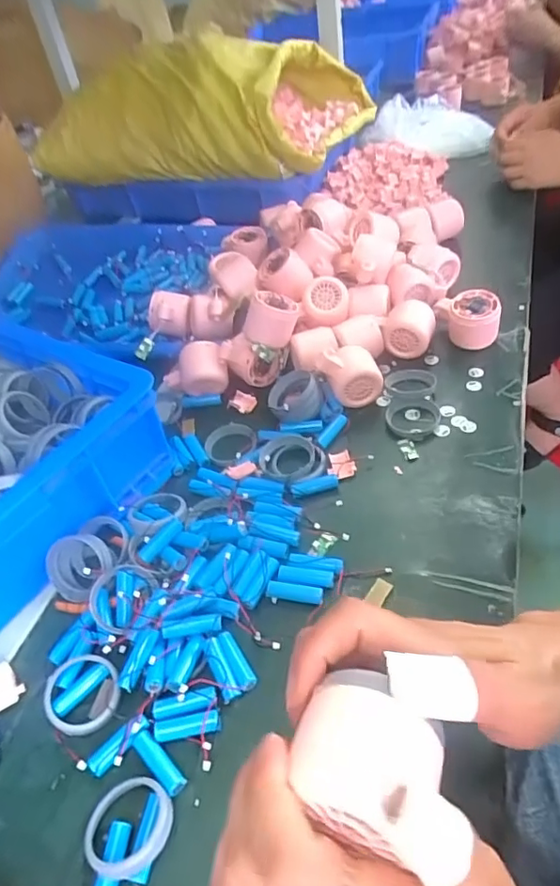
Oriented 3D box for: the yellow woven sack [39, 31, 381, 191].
[{"bbox_3d":[-0.132,-0.674,1.070,0.552,0.168,0.426,6,48,17],"label":"yellow woven sack"}]

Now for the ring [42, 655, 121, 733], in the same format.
[{"bbox_3d":[-0.162,0.203,0.441,0.067,0.010,0.058,0,58,10],"label":"ring"}]

